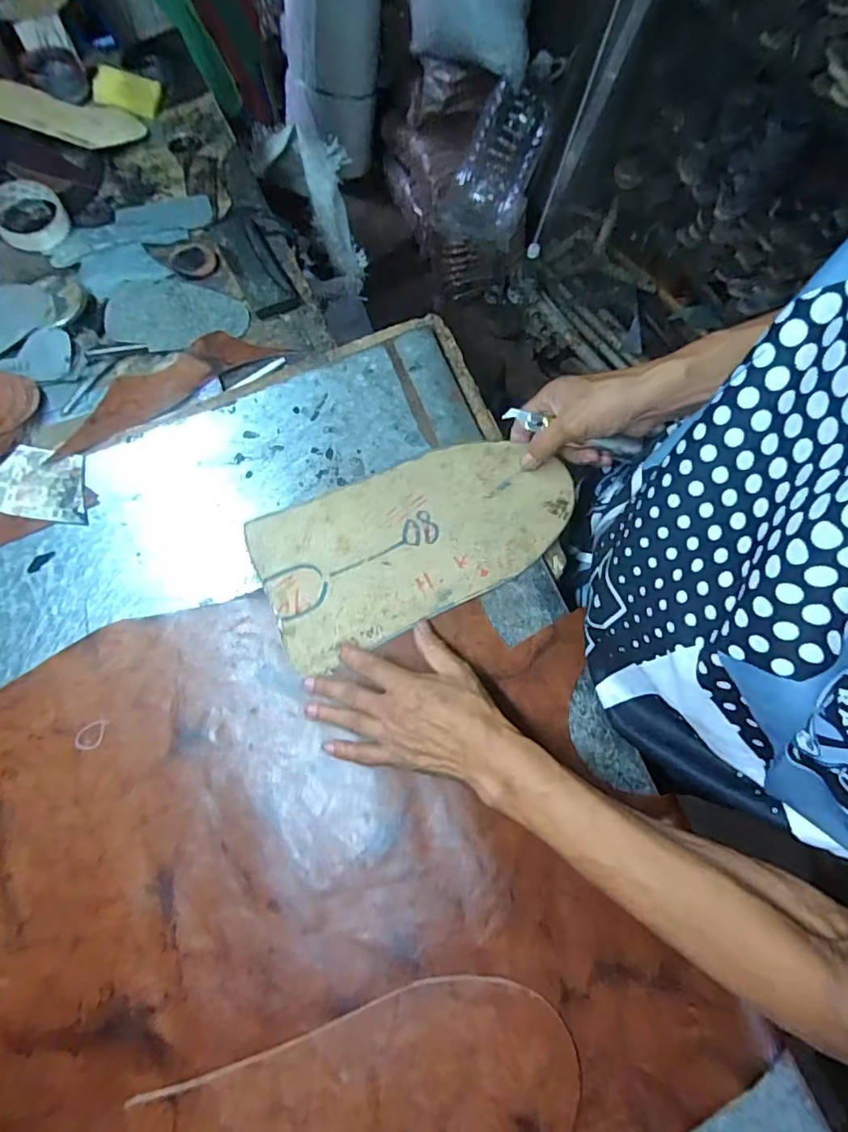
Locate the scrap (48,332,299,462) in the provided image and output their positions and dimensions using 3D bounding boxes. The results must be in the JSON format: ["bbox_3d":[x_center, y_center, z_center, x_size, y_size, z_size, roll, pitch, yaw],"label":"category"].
[{"bbox_3d":[-0.285,-0.202,0.585,0.250,0.019,0.081,-35,73,-10],"label":"scrap"}]

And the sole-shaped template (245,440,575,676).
[{"bbox_3d":[-0.009,-0.030,0.501,0.292,0.006,0.153,-26,74,-4],"label":"sole-shaped template"}]

